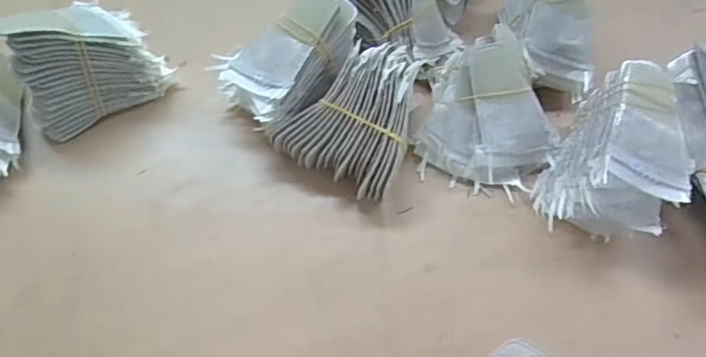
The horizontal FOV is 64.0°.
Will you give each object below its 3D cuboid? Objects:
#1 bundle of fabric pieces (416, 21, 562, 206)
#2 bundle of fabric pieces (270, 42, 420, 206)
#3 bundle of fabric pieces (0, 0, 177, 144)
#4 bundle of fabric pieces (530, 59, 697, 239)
[{"bbox_3d":[0.111,-0.053,0.441,0.106,0.067,0.101,15,61,7],"label":"bundle of fabric pieces"},{"bbox_3d":[0.003,-0.047,0.433,0.091,0.064,0.100,28,63,14],"label":"bundle of fabric pieces"},{"bbox_3d":[-0.209,-0.095,0.441,0.103,0.090,0.064,-31,65,-18],"label":"bundle of fabric pieces"},{"bbox_3d":[0.195,-0.014,0.414,0.083,0.082,0.108,27,63,13],"label":"bundle of fabric pieces"}]

